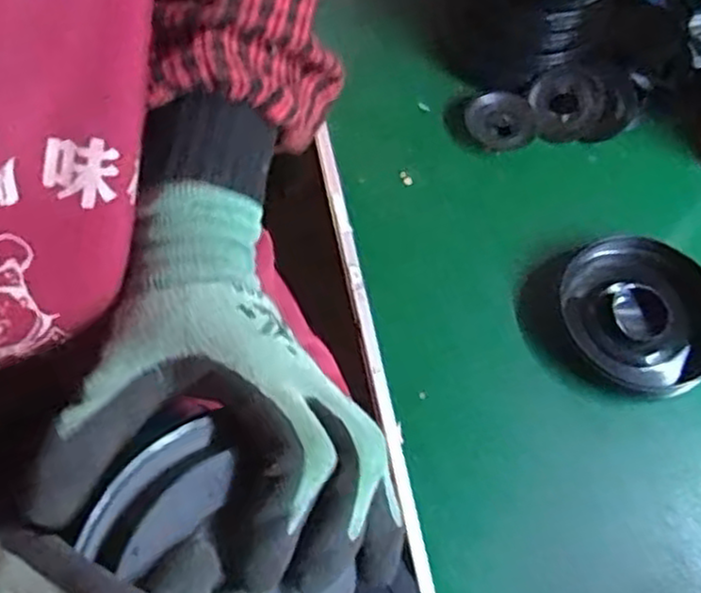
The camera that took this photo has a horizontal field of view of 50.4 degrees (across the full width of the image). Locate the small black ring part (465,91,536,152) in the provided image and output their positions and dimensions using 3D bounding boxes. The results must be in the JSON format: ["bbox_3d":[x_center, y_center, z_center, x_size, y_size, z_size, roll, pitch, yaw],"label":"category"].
[{"bbox_3d":[0.124,-0.144,0.613,0.057,0.022,0.046,-1,63,-5],"label":"small black ring part"}]

